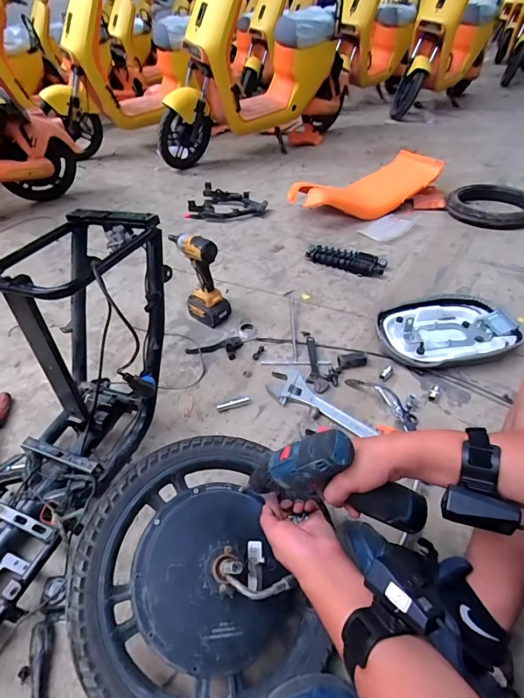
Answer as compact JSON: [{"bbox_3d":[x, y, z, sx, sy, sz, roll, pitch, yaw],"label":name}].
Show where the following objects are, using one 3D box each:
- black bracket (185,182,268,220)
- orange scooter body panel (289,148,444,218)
[{"bbox_3d":[-0.160,-0.670,1.763,0.362,0.100,0.206,4,42,7],"label":"black bracket"},{"bbox_3d":[0.477,-0.725,1.723,0.675,0.186,0.270,-20,45,-19],"label":"orange scooter body panel"}]

